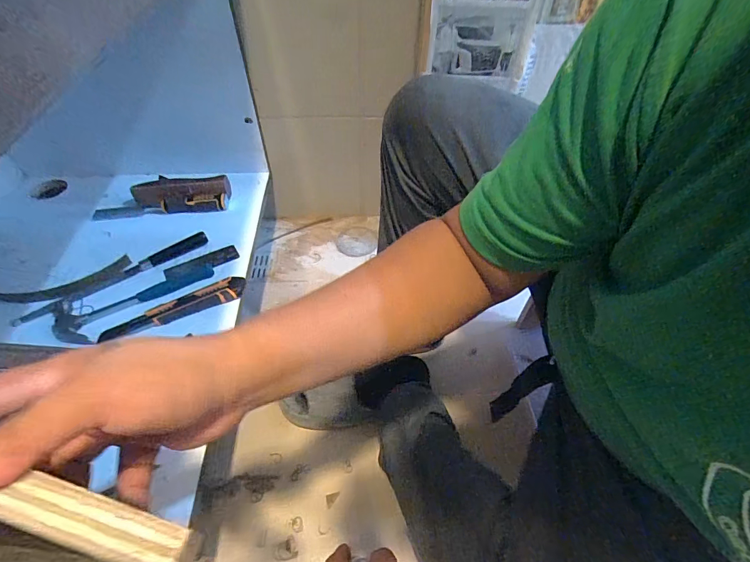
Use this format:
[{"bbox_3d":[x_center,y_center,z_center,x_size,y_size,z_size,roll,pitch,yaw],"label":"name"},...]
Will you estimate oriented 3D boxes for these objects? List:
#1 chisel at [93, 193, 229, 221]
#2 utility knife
[{"bbox_3d":[-0.461,-0.159,0.803,0.278,0.029,0.033,-6,51,-6],"label":"chisel"},{"bbox_3d":[-0.336,0.047,0.638,0.229,0.016,0.040,-24,55,-20],"label":"utility knife"}]

